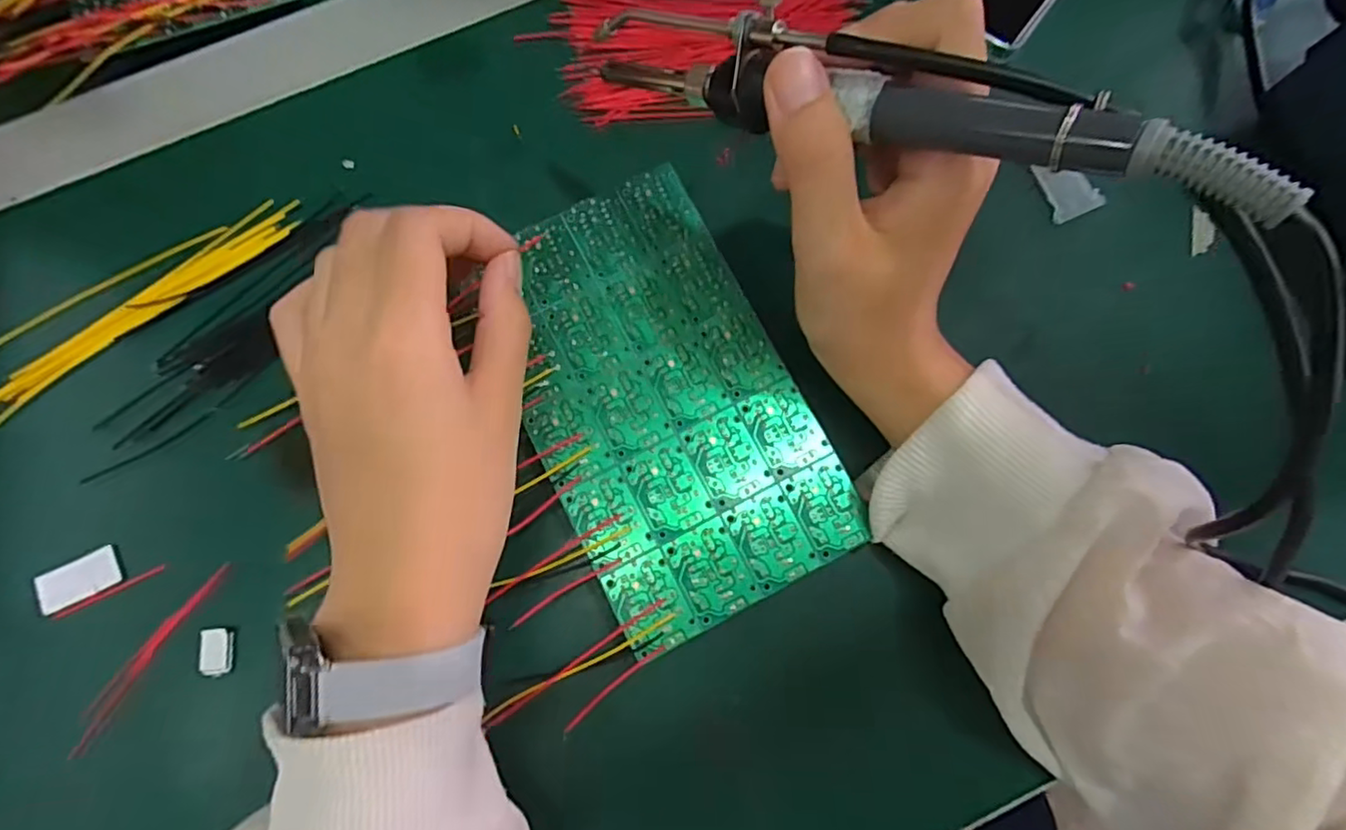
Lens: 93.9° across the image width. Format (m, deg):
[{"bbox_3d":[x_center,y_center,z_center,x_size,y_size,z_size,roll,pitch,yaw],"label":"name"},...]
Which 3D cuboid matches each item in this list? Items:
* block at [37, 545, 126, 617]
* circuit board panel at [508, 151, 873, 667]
[{"bbox_3d":[-0.233,0.065,0.246,0.030,0.005,0.016,-27,80,-6],"label":"block"},{"bbox_3d":[-0.006,-0.008,0.247,0.100,0.004,0.169,-27,80,-6],"label":"circuit board panel"}]

